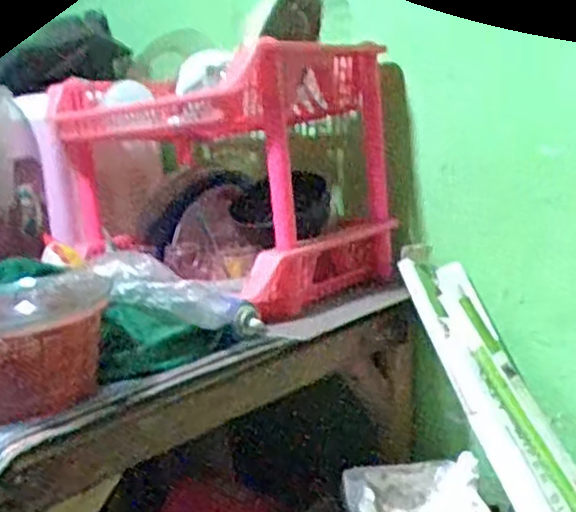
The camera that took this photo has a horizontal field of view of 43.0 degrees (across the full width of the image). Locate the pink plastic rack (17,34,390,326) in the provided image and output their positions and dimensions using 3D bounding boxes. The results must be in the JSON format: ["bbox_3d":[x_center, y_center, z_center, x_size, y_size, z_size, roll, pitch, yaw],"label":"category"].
[{"bbox_3d":[-0.109,-0.110,1.140,0.453,0.344,0.345,1,11,40],"label":"pink plastic rack"}]

